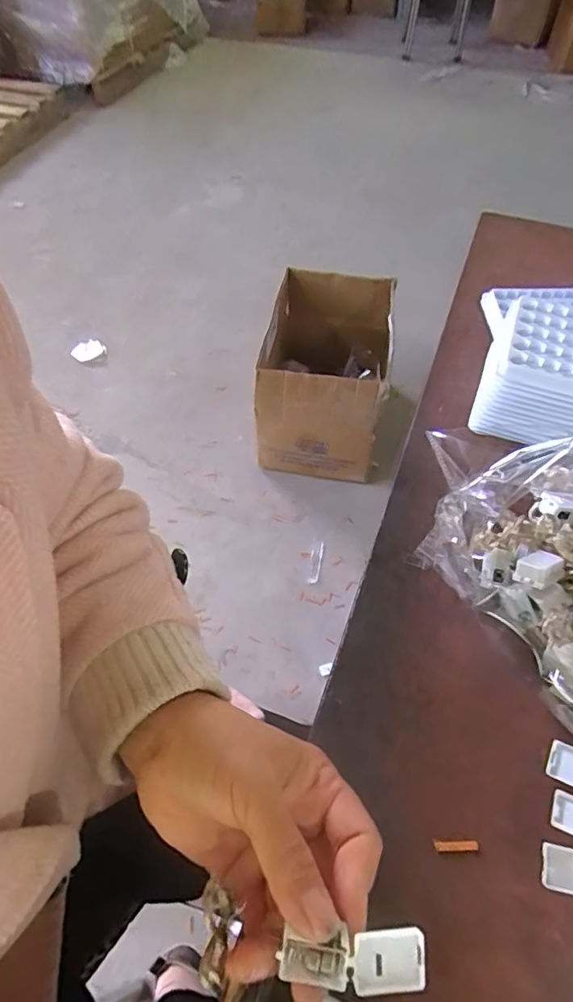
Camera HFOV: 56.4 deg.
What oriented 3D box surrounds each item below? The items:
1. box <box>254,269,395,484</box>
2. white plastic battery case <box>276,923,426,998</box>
[{"bbox_3d":[0.094,-0.295,1.286,0.273,0.307,0.416,8,56,6],"label":"box"},{"bbox_3d":[0.027,0.177,0.206,0.052,0.010,0.021,4,80,-5],"label":"white plastic battery case"}]

